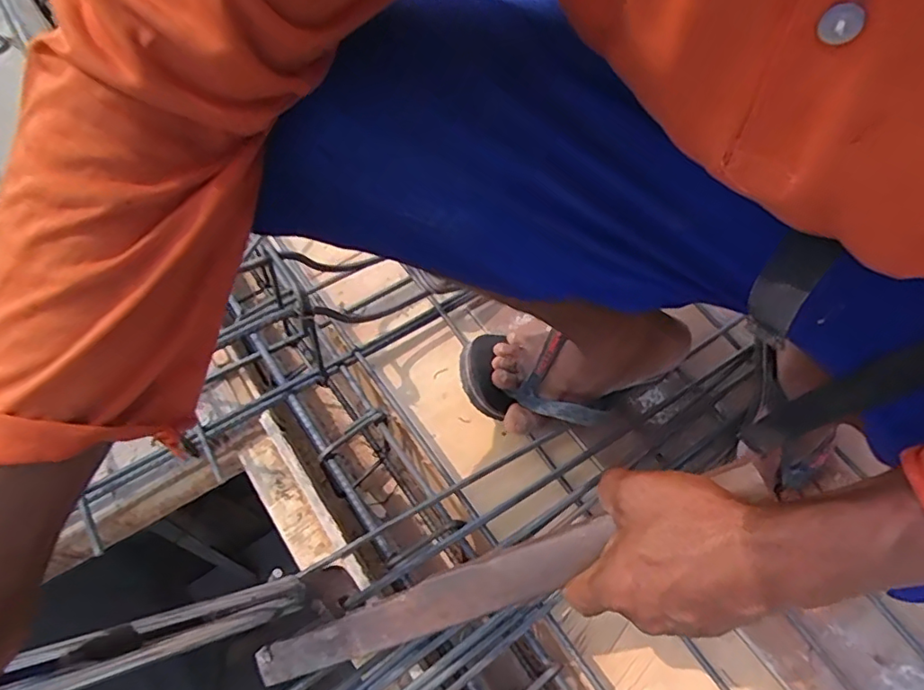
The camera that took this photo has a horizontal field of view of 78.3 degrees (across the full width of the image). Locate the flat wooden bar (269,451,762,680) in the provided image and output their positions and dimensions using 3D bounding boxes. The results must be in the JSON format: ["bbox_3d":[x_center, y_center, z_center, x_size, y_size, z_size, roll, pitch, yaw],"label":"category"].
[{"bbox_3d":[0.011,0.154,0.356,0.361,0.012,0.033,-29,61,17],"label":"flat wooden bar"}]

